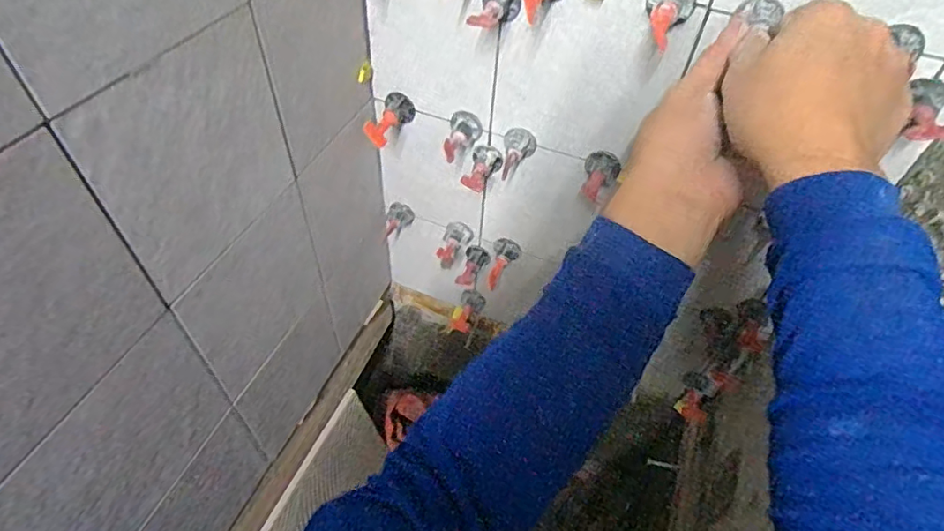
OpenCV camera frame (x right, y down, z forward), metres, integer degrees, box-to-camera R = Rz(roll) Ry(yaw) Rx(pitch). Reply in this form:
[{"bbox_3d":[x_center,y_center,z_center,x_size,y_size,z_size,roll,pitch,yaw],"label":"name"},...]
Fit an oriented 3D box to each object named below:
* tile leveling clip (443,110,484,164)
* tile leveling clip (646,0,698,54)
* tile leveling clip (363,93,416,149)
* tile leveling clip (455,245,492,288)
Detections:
[{"bbox_3d":[-0.013,-0.118,0.508,0.026,0.035,0.051,26,66,17],"label":"tile leveling clip"},{"bbox_3d":[0.134,-0.173,0.363,0.032,0.034,0.039,20,51,12],"label":"tile leveling clip"},{"bbox_3d":[-0.083,-0.142,0.518,0.026,0.027,0.058,28,65,19],"label":"tile leveling clip"},{"bbox_3d":[0.000,0.003,0.634,0.029,0.022,0.050,23,73,15],"label":"tile leveling clip"}]

